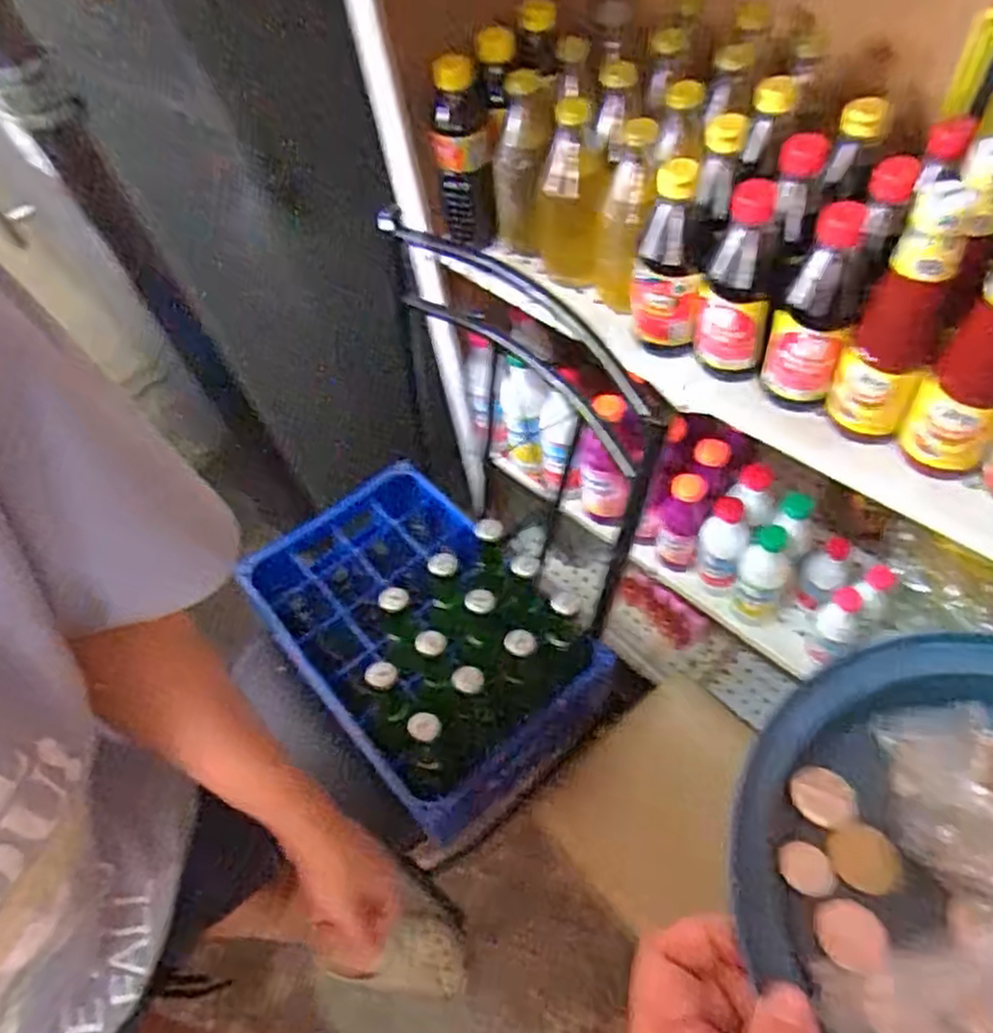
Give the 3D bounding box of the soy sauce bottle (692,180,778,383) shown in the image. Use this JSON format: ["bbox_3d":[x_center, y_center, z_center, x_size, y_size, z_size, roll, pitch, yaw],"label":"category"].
[{"bbox_3d":[0.199,-0.193,0.593,0.057,0.160,0.069,13,62,11],"label":"soy sauce bottle"}]

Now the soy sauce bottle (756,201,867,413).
[{"bbox_3d":[0.249,-0.157,0.565,0.058,0.162,0.056,22,64,16],"label":"soy sauce bottle"}]

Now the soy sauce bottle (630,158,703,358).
[{"bbox_3d":[0.143,-0.210,0.610,0.060,0.159,0.055,4,61,7],"label":"soy sauce bottle"}]

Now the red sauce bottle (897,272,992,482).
[{"bbox_3d":[0.342,-0.110,0.500,0.064,0.194,0.064,32,67,20],"label":"red sauce bottle"}]

